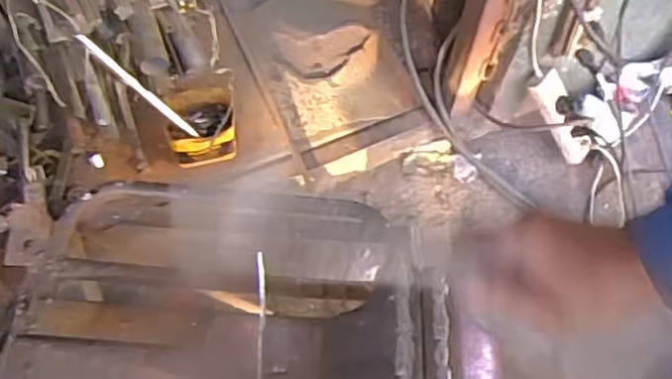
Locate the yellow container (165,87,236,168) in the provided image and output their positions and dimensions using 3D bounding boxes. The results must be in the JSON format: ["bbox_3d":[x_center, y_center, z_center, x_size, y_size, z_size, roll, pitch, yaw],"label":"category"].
[{"bbox_3d":[-0.251,-0.123,1.215,0.120,0.071,0.143,-6,60,-7],"label":"yellow container"}]

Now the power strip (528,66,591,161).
[{"bbox_3d":[0.435,-0.132,1.265,0.057,0.050,0.208,-42,115,-21],"label":"power strip"}]

